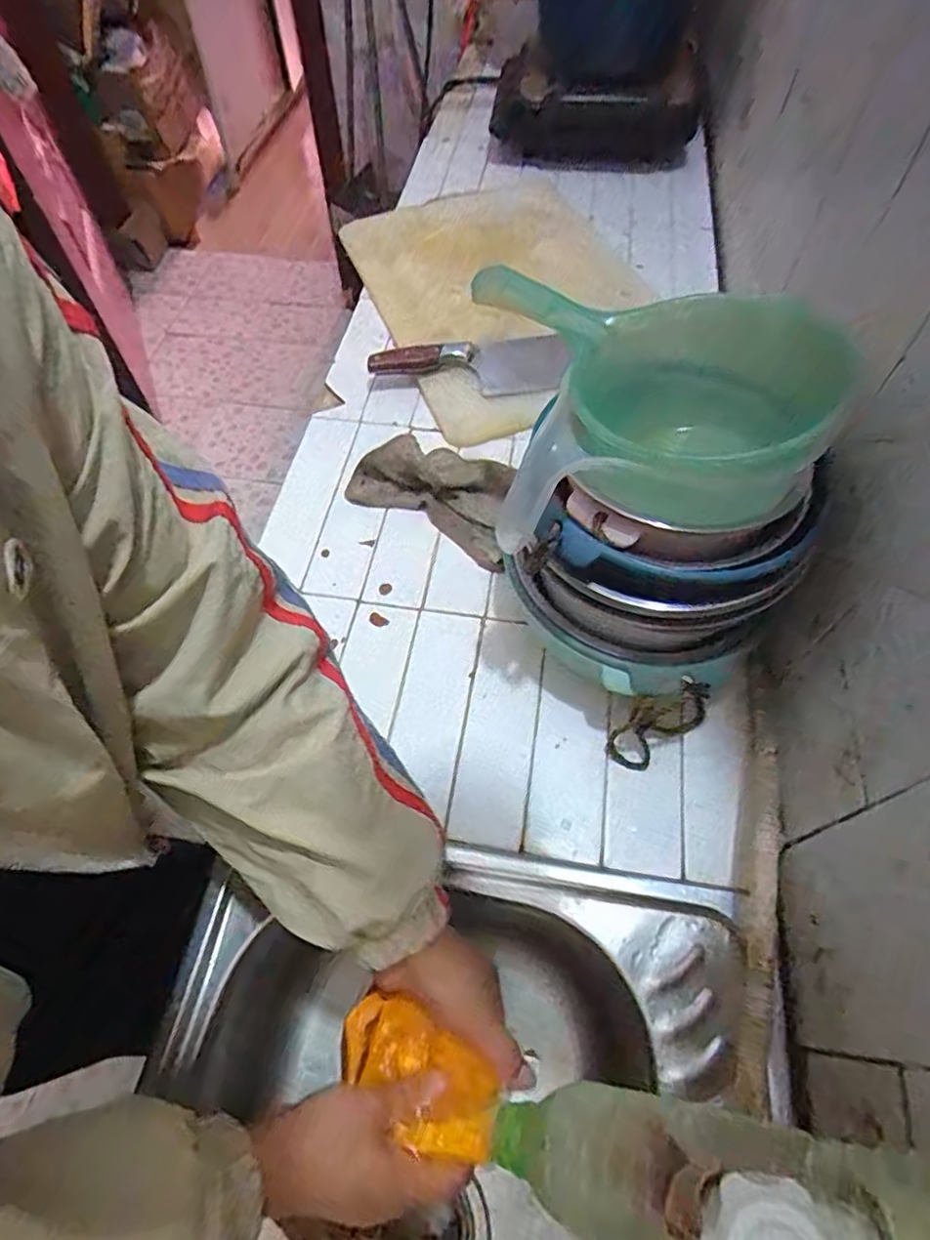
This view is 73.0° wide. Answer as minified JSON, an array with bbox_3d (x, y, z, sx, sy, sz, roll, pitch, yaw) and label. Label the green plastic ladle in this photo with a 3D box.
[{"bbox_3d":[0.142,-0.190,0.484,0.219,0.091,0.272,-28,63,-15],"label":"green plastic ladle"}]

